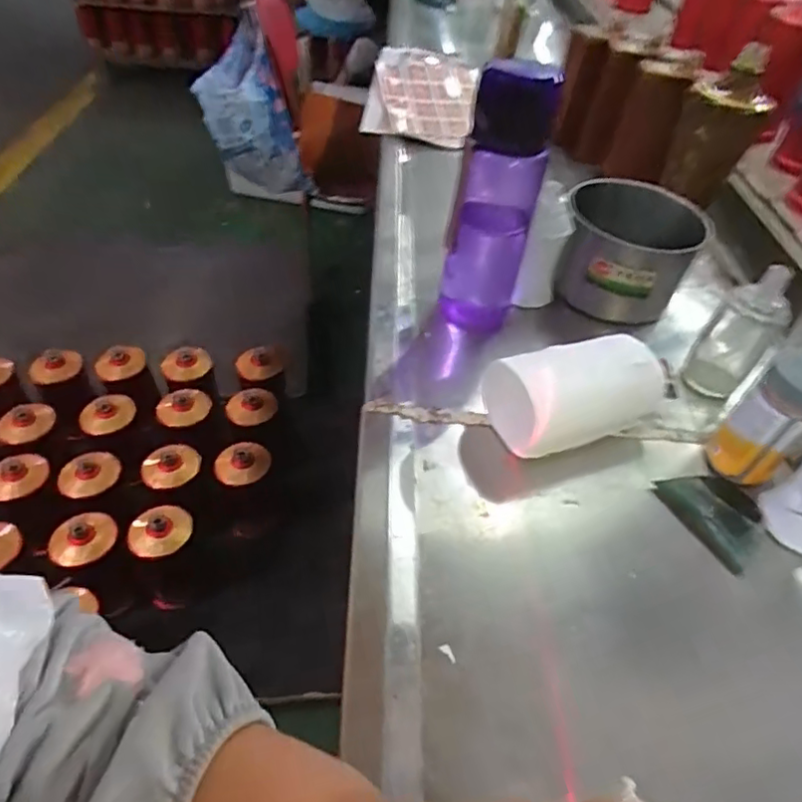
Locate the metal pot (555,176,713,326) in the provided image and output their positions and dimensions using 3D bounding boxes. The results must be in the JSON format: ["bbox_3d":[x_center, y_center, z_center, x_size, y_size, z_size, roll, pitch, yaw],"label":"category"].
[{"bbox_3d":[0.234,-0.156,0.634,0.132,0.087,0.125,9,45,3],"label":"metal pot"}]

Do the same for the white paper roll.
[{"bbox_3d":[0.142,-0.010,0.493,0.130,0.063,0.068,-15,49,-20],"label":"white paper roll"}]

